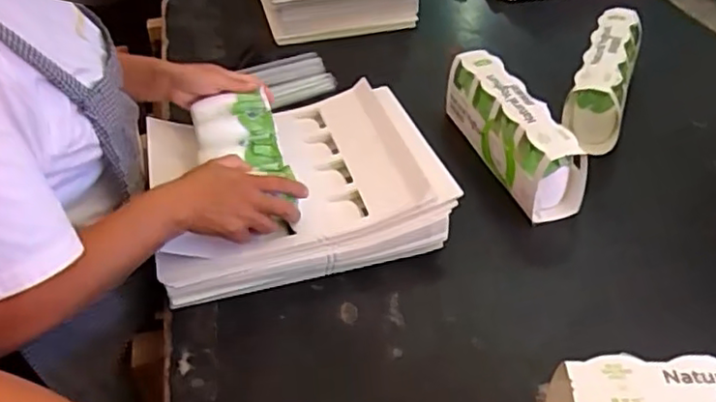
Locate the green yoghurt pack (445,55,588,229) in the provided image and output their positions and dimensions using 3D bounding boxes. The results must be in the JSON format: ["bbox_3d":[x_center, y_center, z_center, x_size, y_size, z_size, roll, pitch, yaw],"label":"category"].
[{"bbox_3d":[0.203,-0.097,0.853,0.078,0.111,0.264,-15,42,-14],"label":"green yoghurt pack"}]

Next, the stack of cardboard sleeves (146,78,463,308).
[{"bbox_3d":[-0.083,-0.021,0.800,0.330,0.090,0.296,-13,41,-12],"label":"stack of cardboard sleeves"}]

